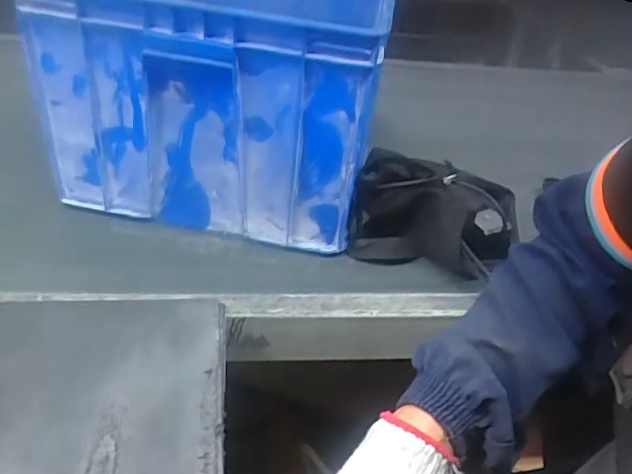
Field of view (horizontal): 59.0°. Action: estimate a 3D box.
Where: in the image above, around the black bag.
[{"bbox_3d":[0.148,-0.022,0.697,0.204,0.122,0.092,8,36,0],"label":"black bag"}]

